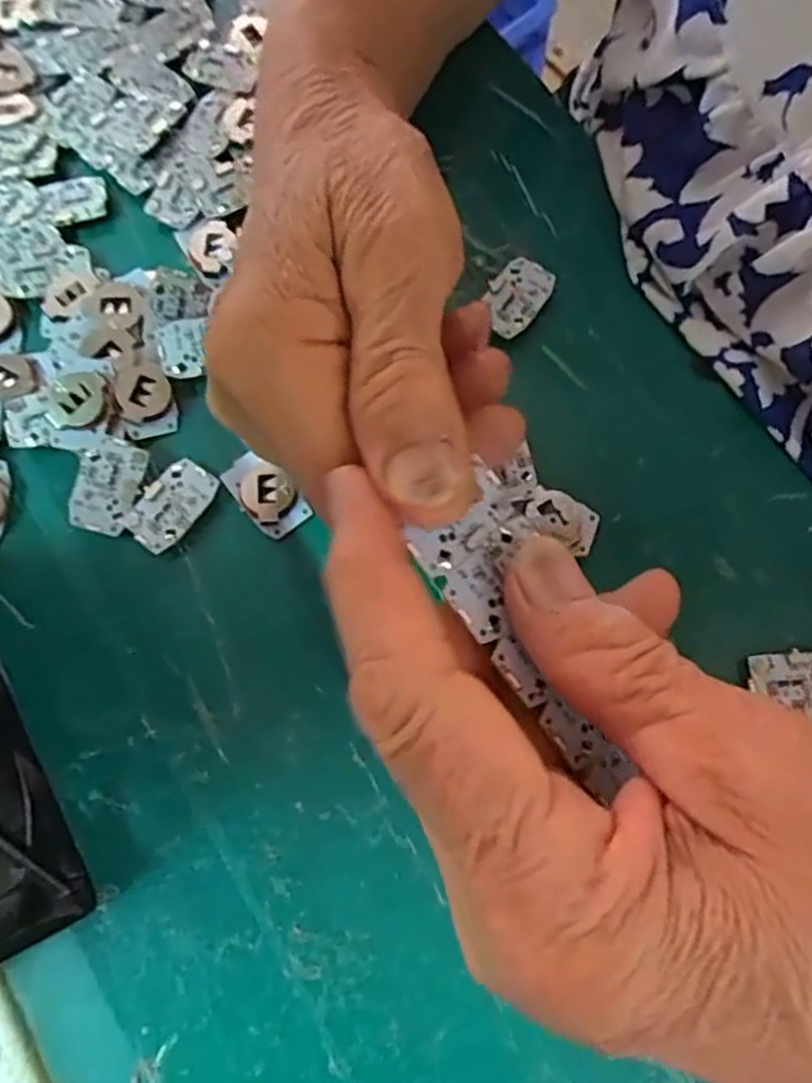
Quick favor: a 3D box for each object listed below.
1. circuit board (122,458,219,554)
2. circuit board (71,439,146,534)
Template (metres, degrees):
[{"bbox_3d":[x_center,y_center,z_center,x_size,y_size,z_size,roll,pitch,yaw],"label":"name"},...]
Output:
[{"bbox_3d":[-0.074,-0.011,0.226,0.018,0.004,0.029,35,79,9],"label":"circuit board"},{"bbox_3d":[-0.093,-0.017,0.224,0.018,0.004,0.028,13,85,-12],"label":"circuit board"}]

